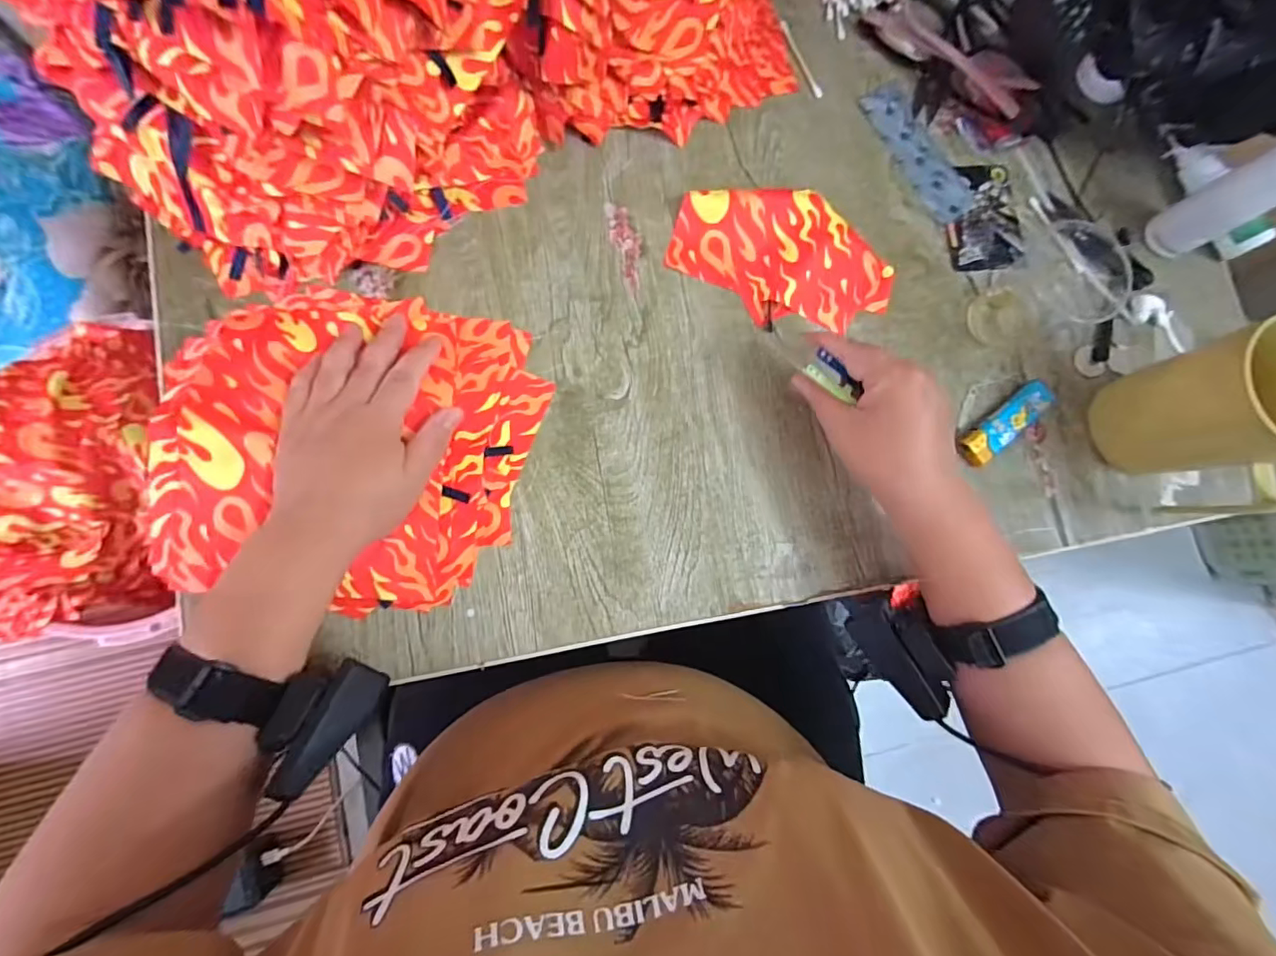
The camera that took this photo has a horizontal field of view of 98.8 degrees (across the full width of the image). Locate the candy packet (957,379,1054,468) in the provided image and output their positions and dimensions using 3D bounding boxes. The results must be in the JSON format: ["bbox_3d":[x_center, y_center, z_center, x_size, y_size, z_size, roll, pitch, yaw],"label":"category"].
[{"bbox_3d":[0.265,-0.039,0.394,0.078,0.015,0.024,-37,86,-8],"label":"candy packet"}]

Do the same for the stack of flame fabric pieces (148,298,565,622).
[{"bbox_3d":[-0.191,-0.024,0.348,0.234,0.037,0.202,11,82,-3],"label":"stack of flame fabric pieces"}]

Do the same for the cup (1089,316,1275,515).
[{"bbox_3d":[0.378,-0.033,0.352,0.084,0.113,0.105,-15,84,-6],"label":"cup"}]

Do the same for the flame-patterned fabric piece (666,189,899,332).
[{"bbox_3d":[0.105,-0.159,0.394,0.157,0.025,0.089,33,81,1],"label":"flame-patterned fabric piece"}]

